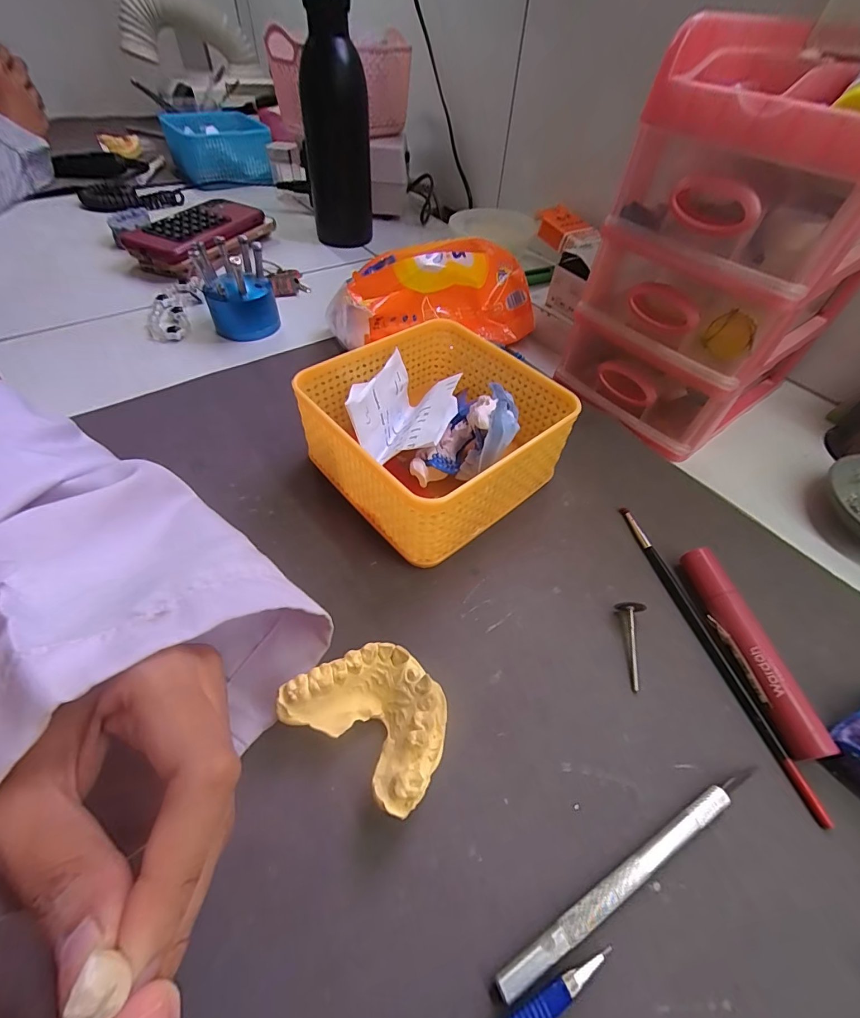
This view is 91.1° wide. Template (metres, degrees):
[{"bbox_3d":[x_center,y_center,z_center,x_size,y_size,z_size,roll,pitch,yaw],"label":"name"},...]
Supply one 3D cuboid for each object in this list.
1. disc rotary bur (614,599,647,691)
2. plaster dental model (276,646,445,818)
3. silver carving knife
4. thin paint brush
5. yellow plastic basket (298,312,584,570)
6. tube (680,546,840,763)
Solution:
[{"bbox_3d":[0.103,0.070,0.220,0.014,0.012,0.043,16,53,9],"label":"disc rotary bur"},{"bbox_3d":[-0.023,0.090,0.186,0.065,0.026,0.049,29,56,18],"label":"plaster dental model"},{"bbox_3d":[0.082,0.140,0.164,0.133,0.007,0.010,-21,56,-19],"label":"silver carving knife"},{"bbox_3d":[0.149,0.066,0.229,0.007,0.005,0.171,-9,53,-10],"label":"thin paint brush"},{"bbox_3d":[0.003,-0.050,0.273,0.133,0.067,0.130,-35,61,-27],"label":"yellow plastic basket"},{"bbox_3d":[0.162,0.069,0.218,0.014,0.020,0.104,-6,52,-8],"label":"tube"}]

